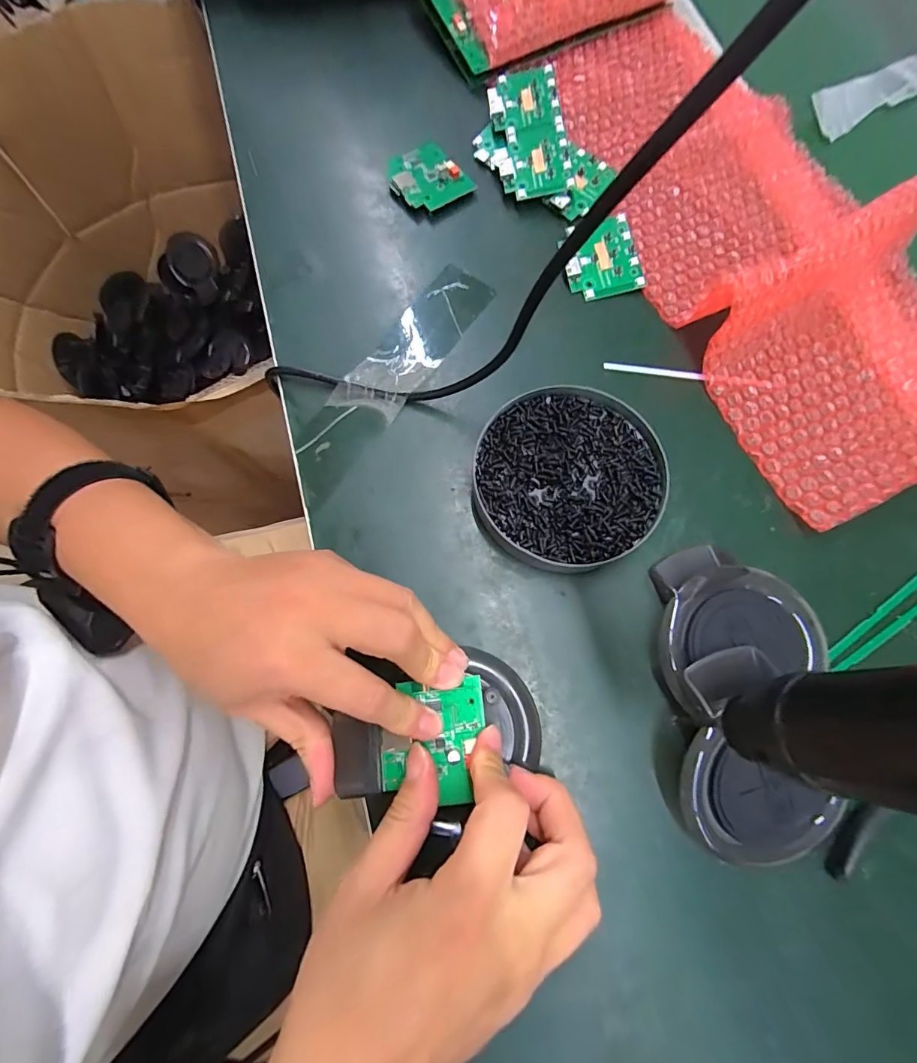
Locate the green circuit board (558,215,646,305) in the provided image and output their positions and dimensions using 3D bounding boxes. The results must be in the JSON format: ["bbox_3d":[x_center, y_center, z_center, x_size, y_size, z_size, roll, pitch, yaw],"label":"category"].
[{"bbox_3d":[0.102,-0.197,0.328,0.054,0.010,0.057,-10,75,-3],"label":"green circuit board"}]

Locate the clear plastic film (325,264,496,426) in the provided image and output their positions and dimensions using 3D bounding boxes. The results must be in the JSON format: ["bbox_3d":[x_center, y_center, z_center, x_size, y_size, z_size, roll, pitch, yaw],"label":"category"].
[{"bbox_3d":[-0.028,-0.131,0.314,0.043,0.007,0.136,34,77,9],"label":"clear plastic film"}]

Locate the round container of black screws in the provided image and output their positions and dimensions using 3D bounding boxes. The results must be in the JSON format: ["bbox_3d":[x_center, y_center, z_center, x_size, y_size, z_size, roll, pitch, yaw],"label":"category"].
[{"bbox_3d":[0.066,-0.033,0.279,0.109,0.020,0.112,5,75,1],"label":"round container of black screws"}]

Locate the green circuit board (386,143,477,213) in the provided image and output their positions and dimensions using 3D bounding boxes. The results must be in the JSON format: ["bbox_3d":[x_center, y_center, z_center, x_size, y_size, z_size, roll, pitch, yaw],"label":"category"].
[{"bbox_3d":[-0.027,-0.277,0.355,0.053,0.011,0.061,-33,77,-9],"label":"green circuit board"}]

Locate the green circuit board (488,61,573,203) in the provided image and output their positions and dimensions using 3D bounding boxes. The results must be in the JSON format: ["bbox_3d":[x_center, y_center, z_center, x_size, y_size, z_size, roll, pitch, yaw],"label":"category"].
[{"bbox_3d":[0.055,-0.310,0.355,0.053,0.008,0.112,-6,81,3],"label":"green circuit board"}]

